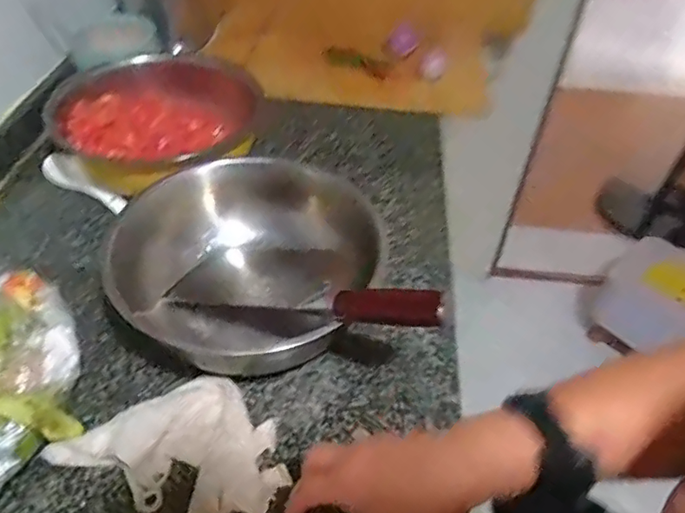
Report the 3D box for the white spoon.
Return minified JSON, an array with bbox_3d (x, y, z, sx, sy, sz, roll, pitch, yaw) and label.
[{"bbox_3d":[-0.317,-0.091,0.678,0.117,0.034,0.035,27,50,21],"label":"white spoon"}]

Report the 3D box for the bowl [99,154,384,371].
[{"bbox_3d":[-0.098,-0.008,0.556,0.218,0.106,0.217,2,46,-2],"label":"bowl"}]

